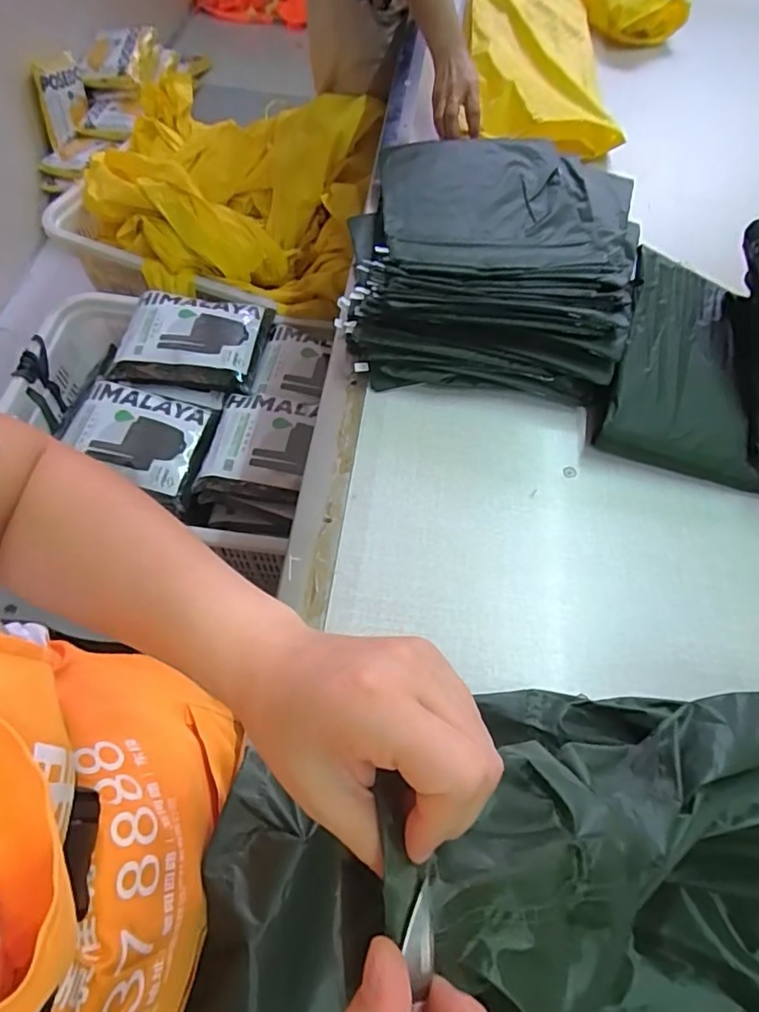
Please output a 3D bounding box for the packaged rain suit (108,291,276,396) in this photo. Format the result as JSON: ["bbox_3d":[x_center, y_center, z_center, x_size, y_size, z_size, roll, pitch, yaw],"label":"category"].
[{"bbox_3d":[-0.405,-0.352,1.176,0.304,0.089,0.239,7,61,0],"label":"packaged rain suit"}]

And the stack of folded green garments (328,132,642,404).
[{"bbox_3d":[0.156,-0.353,0.712,0.358,0.080,0.486,6,61,0],"label":"stack of folded green garments"}]

